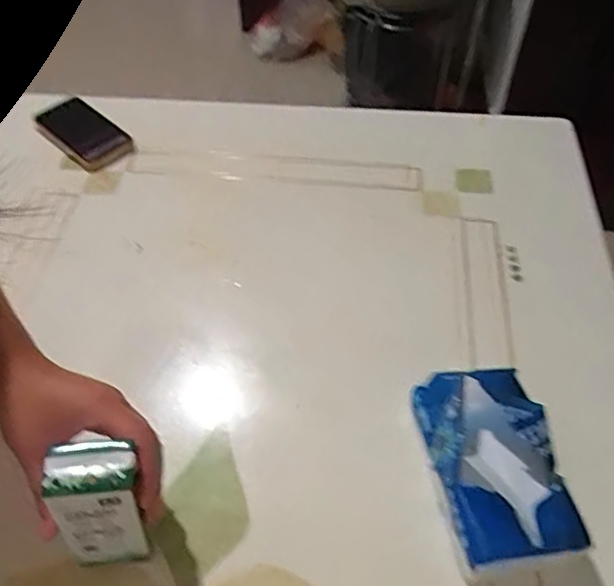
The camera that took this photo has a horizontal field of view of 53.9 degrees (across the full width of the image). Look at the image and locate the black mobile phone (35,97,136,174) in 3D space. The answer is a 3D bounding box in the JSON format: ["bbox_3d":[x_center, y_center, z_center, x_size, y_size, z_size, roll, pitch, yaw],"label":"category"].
[{"bbox_3d":[-0.305,-0.217,0.825,0.153,0.009,0.077,39,65,21],"label":"black mobile phone"}]

